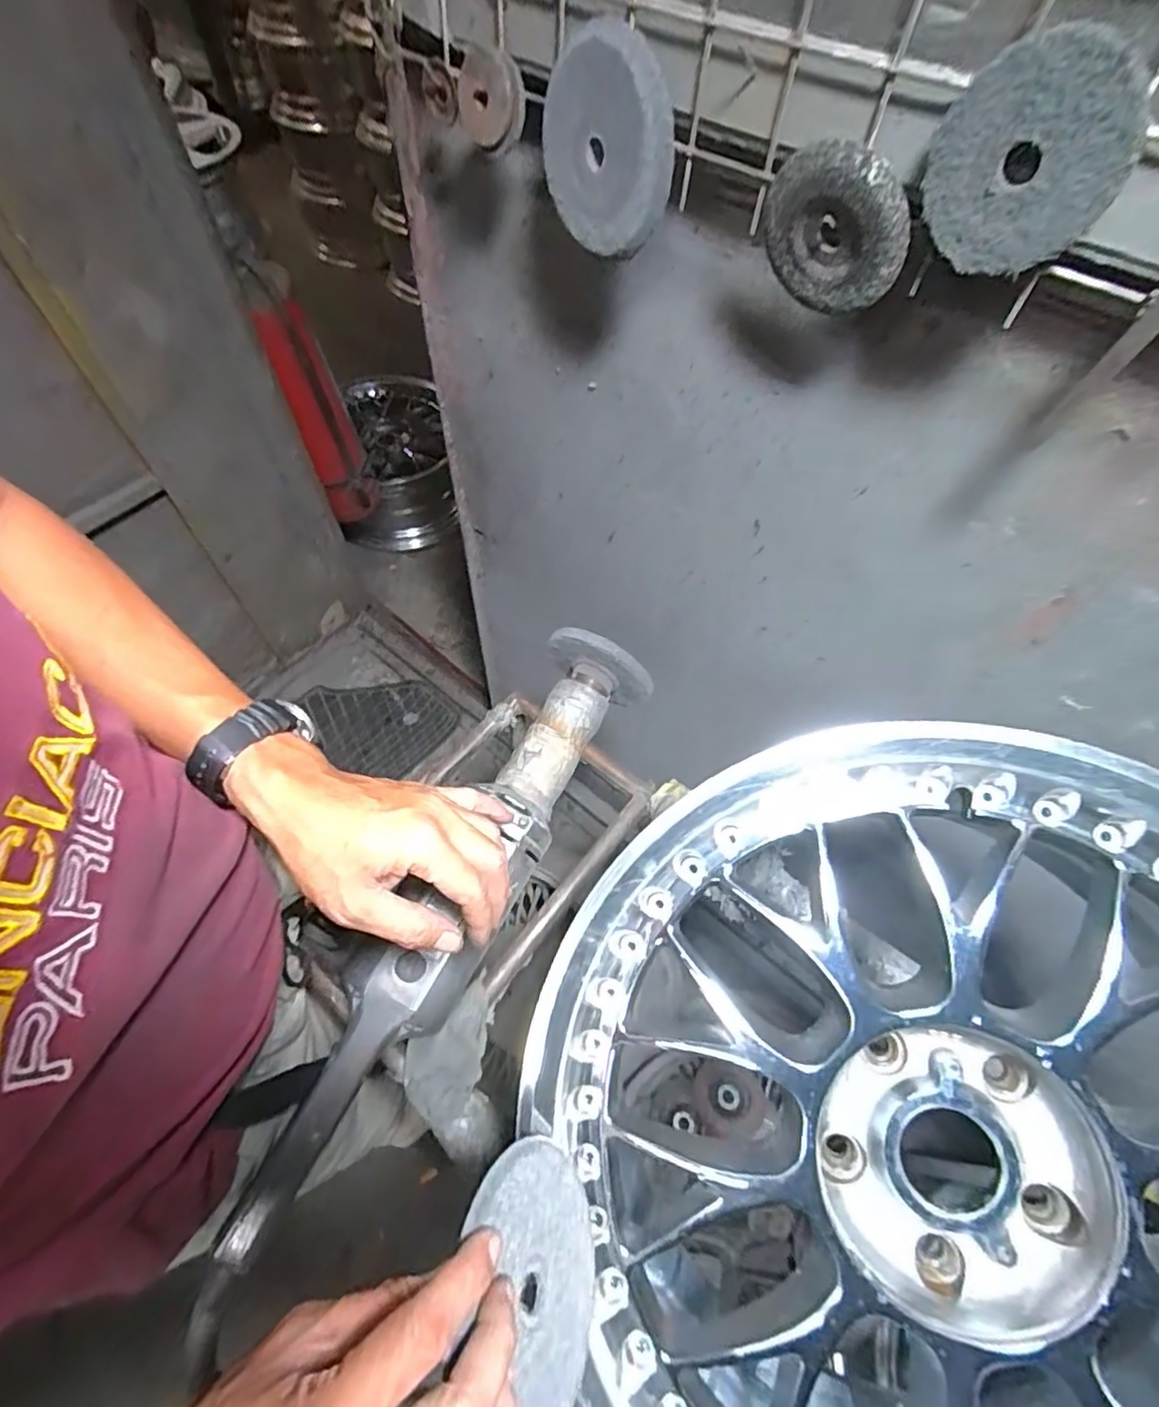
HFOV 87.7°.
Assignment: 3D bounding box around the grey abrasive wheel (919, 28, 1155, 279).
[{"bbox_3d":[0.214,-0.260,0.292,0.085,0.082,0.015,30,62,15],"label":"grey abrasive wheel"}]

